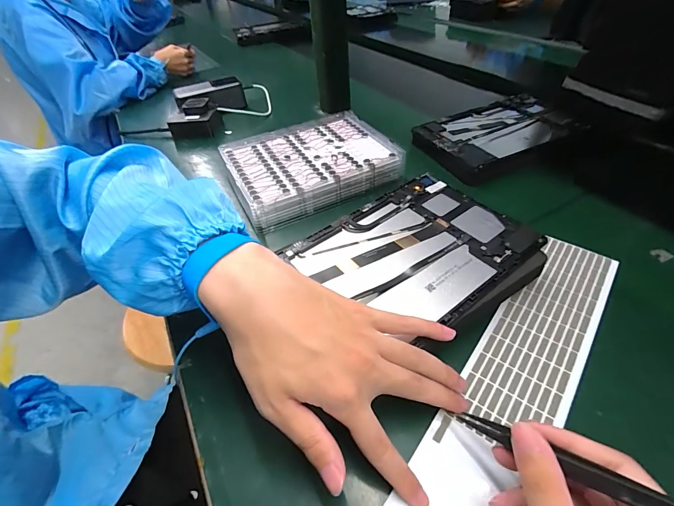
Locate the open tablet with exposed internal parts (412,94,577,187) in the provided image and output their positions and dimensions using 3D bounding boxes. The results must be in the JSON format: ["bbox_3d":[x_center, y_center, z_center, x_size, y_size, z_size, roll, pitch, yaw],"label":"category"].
[{"bbox_3d":[0.248,-0.188,0.539,0.232,0.024,0.152,-24,49,-18],"label":"open tablet with exposed internal parts"}]

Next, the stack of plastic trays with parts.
[{"bbox_3d":[-0.037,-0.123,0.483,0.218,0.037,0.182,-22,46,-15],"label":"stack of plastic trays with parts"}]

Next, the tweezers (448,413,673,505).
[{"bbox_3d":[0.113,0.108,0.185,0.009,0.005,0.116,-41,26,-31],"label":"tweezers"}]

